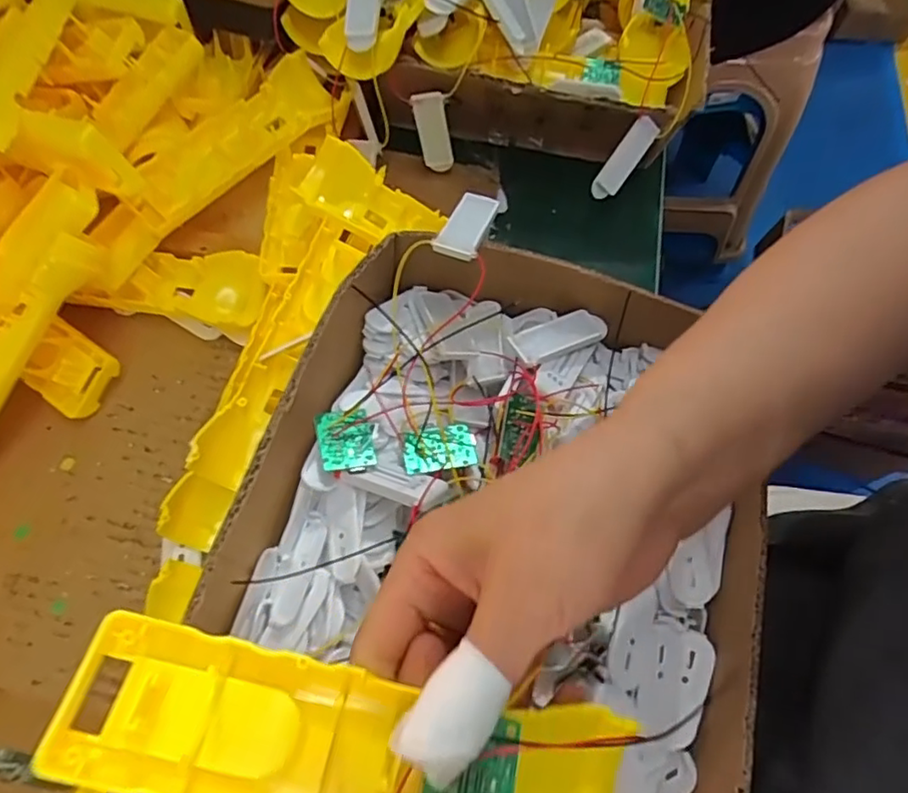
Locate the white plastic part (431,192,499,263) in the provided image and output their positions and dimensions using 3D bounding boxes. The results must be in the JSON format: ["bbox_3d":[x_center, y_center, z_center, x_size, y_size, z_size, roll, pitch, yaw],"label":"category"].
[{"bbox_3d":[0.007,-0.092,0.324,0.022,0.007,0.053,17,48,6],"label":"white plastic part"}]

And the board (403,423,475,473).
[{"bbox_3d":[-0.007,0.025,0.304,0.035,0.004,0.026,-7,52,-9],"label":"board"}]

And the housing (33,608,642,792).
[{"bbox_3d":[-0.027,0.104,0.178,0.169,0.021,0.050,17,65,-5],"label":"housing"}]

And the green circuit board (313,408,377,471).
[{"bbox_3d":[-0.054,0.021,0.303,0.027,0.004,0.035,-9,51,-15],"label":"green circuit board"}]

